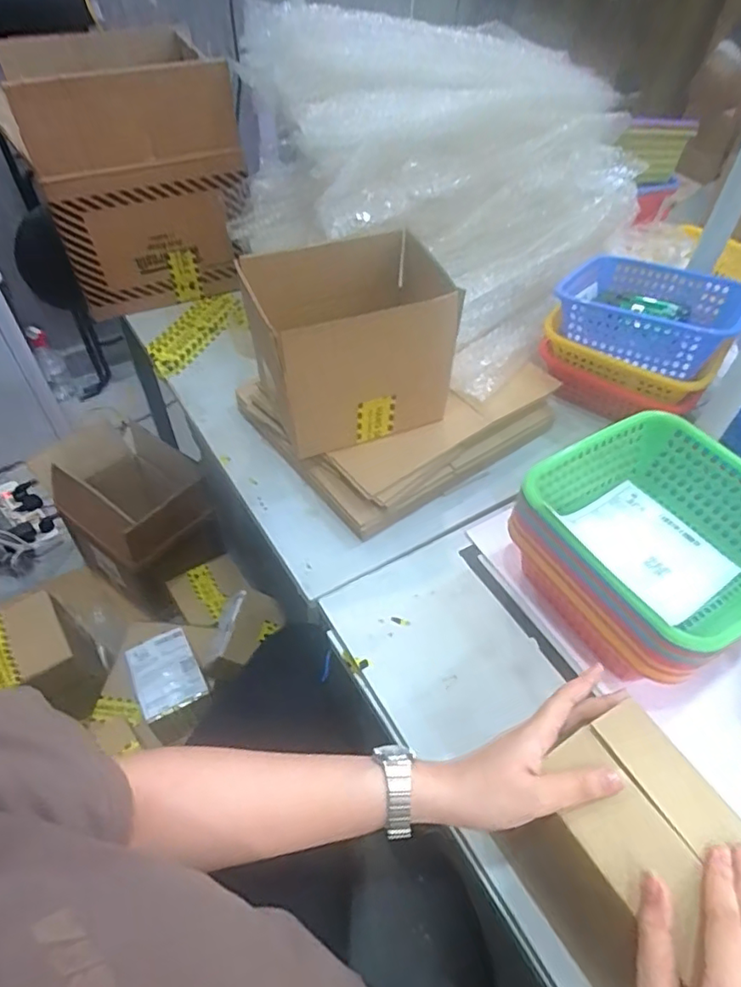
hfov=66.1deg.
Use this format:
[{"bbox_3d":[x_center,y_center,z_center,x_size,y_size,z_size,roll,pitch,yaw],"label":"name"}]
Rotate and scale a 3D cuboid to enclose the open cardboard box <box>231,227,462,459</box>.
[{"bbox_3d":[-0.023,-0.180,0.672,0.213,0.187,0.159,-16,52,-15],"label":"open cardboard box"}]

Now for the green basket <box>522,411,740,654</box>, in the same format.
[{"bbox_3d":[0.293,0.038,0.569,0.215,0.085,0.219,-27,55,-23],"label":"green basket"}]

